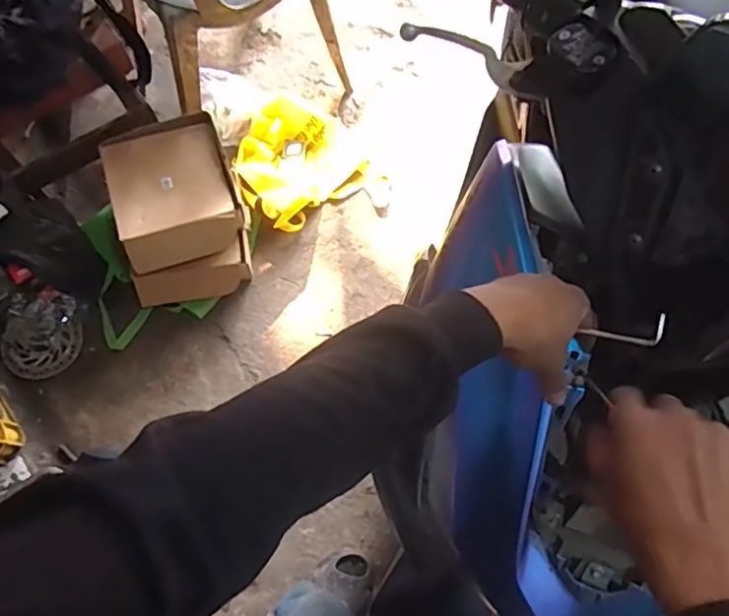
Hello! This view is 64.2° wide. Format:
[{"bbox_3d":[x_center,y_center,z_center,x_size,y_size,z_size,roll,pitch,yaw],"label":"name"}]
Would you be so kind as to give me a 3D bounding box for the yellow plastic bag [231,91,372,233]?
[{"bbox_3d":[-0.173,-0.392,1.521,0.336,0.125,0.290,-38,76,-10],"label":"yellow plastic bag"}]

